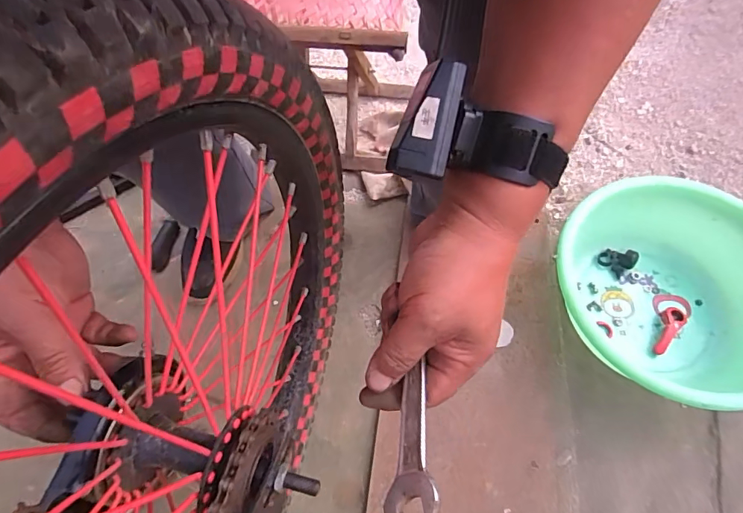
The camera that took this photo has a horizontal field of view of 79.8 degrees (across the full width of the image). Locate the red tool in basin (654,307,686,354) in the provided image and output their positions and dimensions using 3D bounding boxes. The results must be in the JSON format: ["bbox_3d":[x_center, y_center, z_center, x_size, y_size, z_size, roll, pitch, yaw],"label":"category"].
[{"bbox_3d":[0.472,0.117,0.711,0.028,0.015,0.092,38,69,19],"label":"red tool in basin"}]

